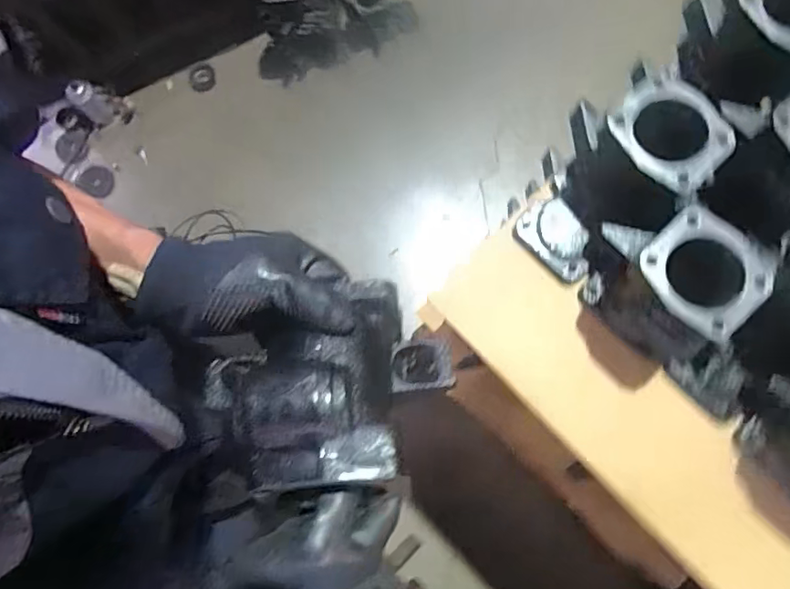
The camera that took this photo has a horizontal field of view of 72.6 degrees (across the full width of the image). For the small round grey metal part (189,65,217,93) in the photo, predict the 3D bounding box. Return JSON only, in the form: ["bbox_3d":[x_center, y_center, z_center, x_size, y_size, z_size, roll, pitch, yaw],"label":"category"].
[{"bbox_3d":[-0.536,-0.604,1.503,0.068,0.074,0.012,7,33,-20],"label":"small round grey metal part"}]

